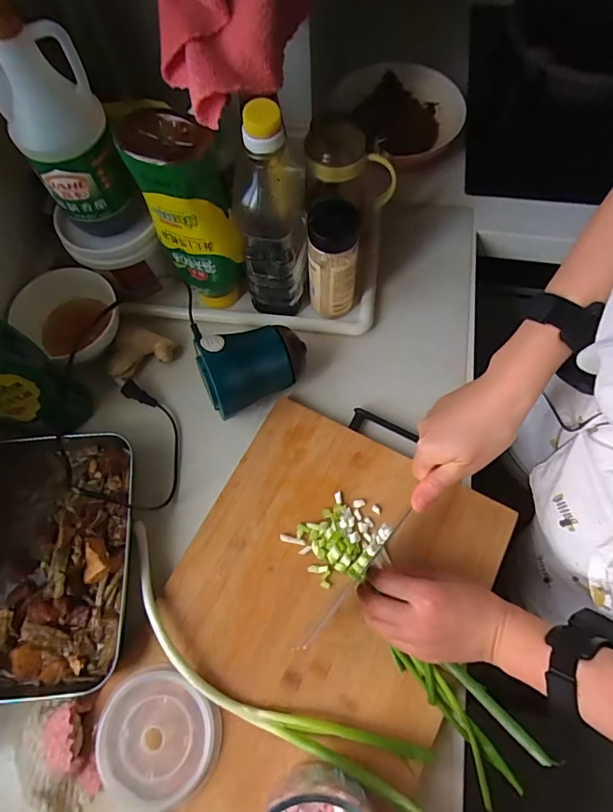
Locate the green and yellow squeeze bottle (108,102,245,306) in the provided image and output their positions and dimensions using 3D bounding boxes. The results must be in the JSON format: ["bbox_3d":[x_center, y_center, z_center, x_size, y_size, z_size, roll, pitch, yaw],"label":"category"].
[{"bbox_3d":[-0.124,-0.199,0.517,0.078,0.224,0.080,-26,70,-8],"label":"green and yellow squeeze bottle"}]

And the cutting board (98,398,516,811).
[{"bbox_3d":[0.000,0.202,0.463,0.288,0.028,0.380,27,71,12],"label":"cutting board"}]

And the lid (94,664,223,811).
[{"bbox_3d":[-0.140,0.309,0.427,0.111,0.012,0.112,33,73,14],"label":"lid"}]

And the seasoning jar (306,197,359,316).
[{"bbox_3d":[0.031,-0.167,0.553,0.055,0.156,0.050,2,68,3],"label":"seasoning jar"}]

